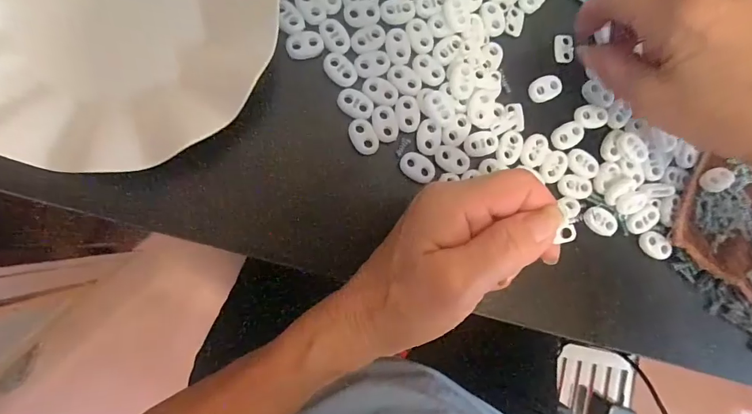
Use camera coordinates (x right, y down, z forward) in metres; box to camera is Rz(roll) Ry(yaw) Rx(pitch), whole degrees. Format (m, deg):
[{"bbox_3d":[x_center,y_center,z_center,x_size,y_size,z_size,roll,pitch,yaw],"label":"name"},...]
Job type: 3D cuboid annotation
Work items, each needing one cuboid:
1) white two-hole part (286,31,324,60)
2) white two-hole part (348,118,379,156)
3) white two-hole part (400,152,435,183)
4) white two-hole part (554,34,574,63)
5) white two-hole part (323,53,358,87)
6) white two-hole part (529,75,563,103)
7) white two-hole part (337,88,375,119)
[{"bbox_3d":[-0.042,-0.097,0.247,0.022,0.004,0.016,-17,90,-10],"label":"white two-hole part"},{"bbox_3d":[-0.007,-0.042,0.248,0.015,0.004,0.022,-24,91,-10],"label":"white two-hole part"},{"bbox_3d":[0.026,-0.024,0.254,0.022,0.004,0.015,33,82,-6],"label":"white two-hole part"},{"bbox_3d":[0.127,-0.107,0.278,0.011,0.007,0.019,3,86,-9],"label":"white two-hole part"},{"bbox_3d":[-0.021,-0.083,0.248,0.016,0.004,0.023,-45,94,-9],"label":"white two-hole part"},{"bbox_3d":[0.111,-0.078,0.271,0.021,0.005,0.016,-17,90,-10],"label":"white two-hole part"},{"bbox_3d":[-0.012,-0.063,0.249,0.023,0.004,0.015,28,83,-7],"label":"white two-hole part"}]

